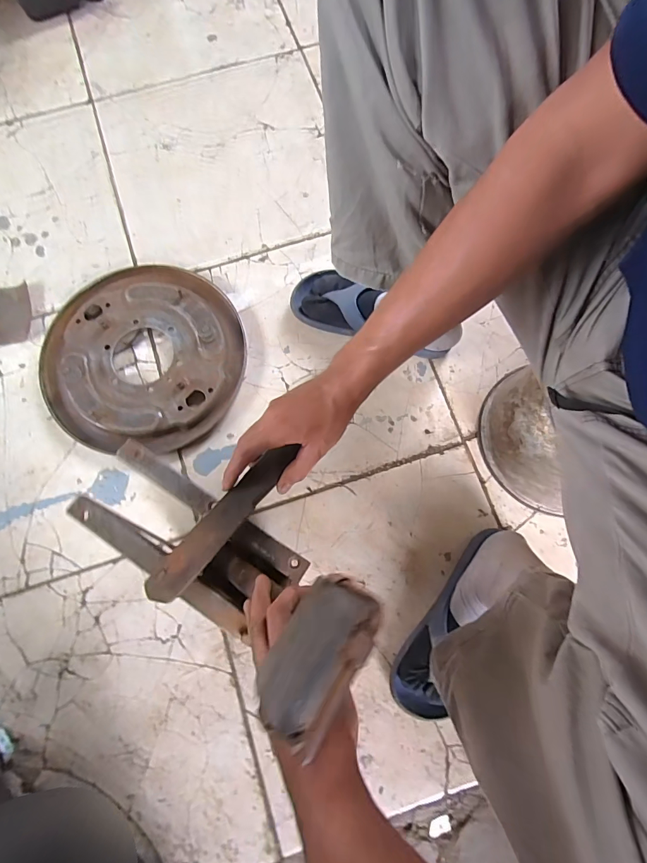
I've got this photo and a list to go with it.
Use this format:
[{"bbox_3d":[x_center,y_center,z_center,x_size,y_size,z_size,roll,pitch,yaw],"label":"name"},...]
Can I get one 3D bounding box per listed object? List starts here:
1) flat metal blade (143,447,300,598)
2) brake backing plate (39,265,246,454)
[{"bbox_3d":[-0.094,0.082,0.374,0.032,0.015,0.177,40,80,7],"label":"flat metal blade"},{"bbox_3d":[-0.274,-0.119,0.604,0.295,0.029,0.289,0,78,-1],"label":"brake backing plate"}]

